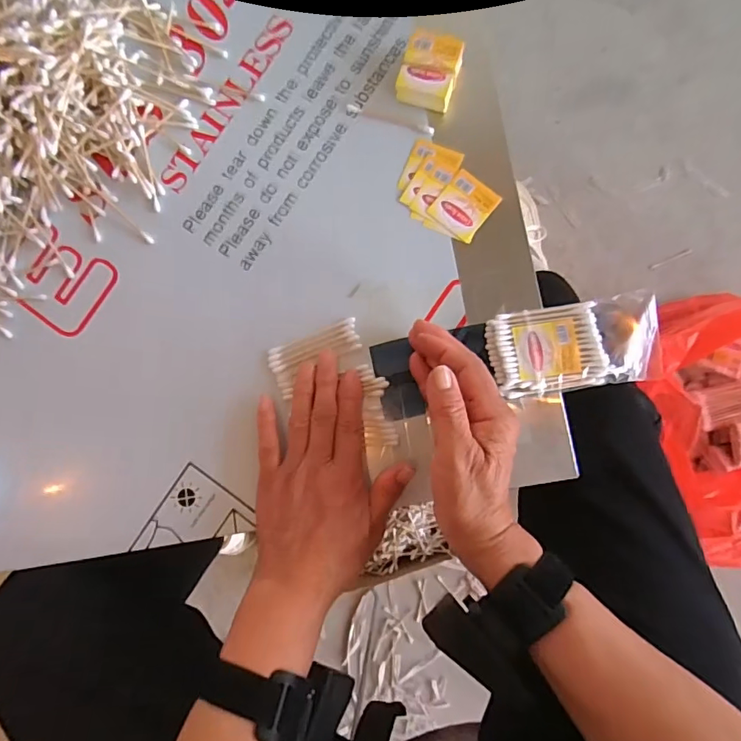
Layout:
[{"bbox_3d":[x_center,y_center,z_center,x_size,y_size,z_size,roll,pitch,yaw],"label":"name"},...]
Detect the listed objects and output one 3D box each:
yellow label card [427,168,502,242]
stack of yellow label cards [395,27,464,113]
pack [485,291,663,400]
[{"bbox_3d":[0.072,-0.128,0.379,0.041,0.004,0.043,39,89,6],"label":"yellow label card"},{"bbox_3d":[0.045,-0.227,0.377,0.041,0.026,0.053,19,88,5],"label":"stack of yellow label cards"},{"bbox_3d":[0.149,-0.018,0.359,0.119,0.014,0.062,-9,85,3],"label":"pack"}]

